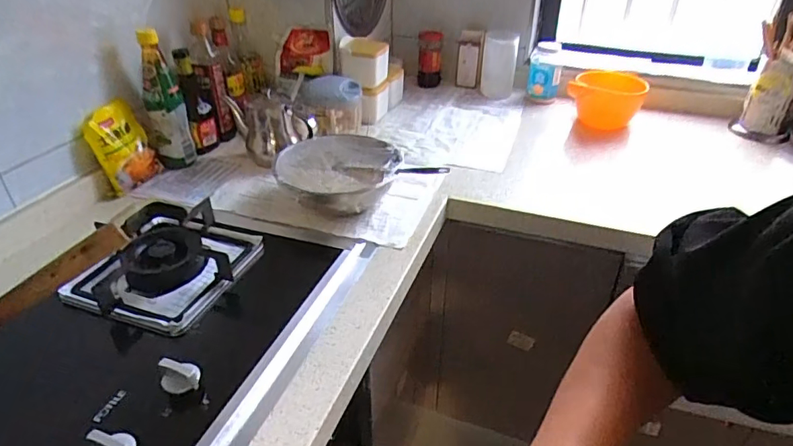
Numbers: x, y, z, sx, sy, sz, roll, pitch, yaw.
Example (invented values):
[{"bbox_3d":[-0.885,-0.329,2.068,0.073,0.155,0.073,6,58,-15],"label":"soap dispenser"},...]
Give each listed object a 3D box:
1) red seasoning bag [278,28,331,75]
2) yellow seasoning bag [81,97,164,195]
[{"bbox_3d":[-0.203,-0.362,1.104,0.127,0.090,0.039,12,36,16],"label":"red seasoning bag"},{"bbox_3d":[-0.486,-0.136,0.930,0.063,0.137,0.098,5,34,6],"label":"yellow seasoning bag"}]

